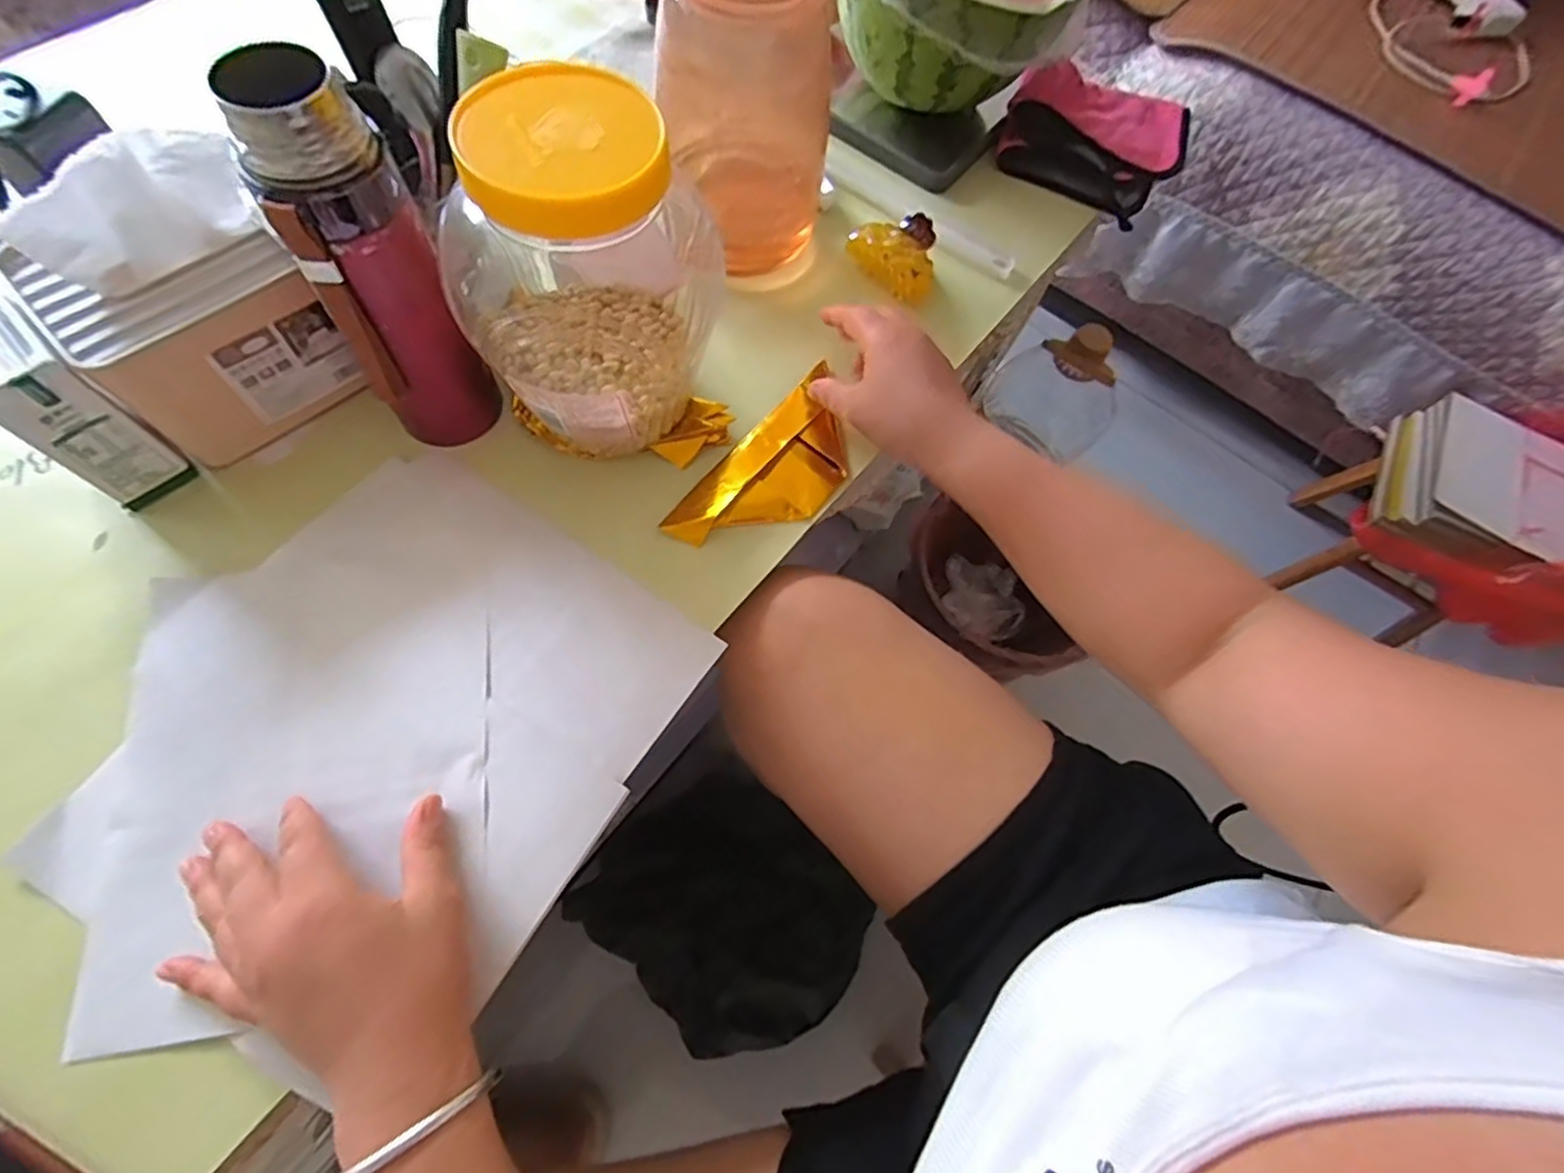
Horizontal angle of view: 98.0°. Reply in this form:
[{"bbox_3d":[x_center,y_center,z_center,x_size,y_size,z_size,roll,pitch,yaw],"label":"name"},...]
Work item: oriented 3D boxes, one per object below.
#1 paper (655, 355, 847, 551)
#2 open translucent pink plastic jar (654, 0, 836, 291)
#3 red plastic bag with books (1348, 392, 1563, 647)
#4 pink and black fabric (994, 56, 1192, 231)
[{"bbox_3d":[-0.002,-0.084,0.477,0.075,0.019,0.174,39,65,15],"label":"paper"},{"bbox_3d":[-0.024,-0.322,0.473,0.112,0.198,0.094,5,66,-2],"label":"open translucent pink plastic jar"},{"bbox_3d":[0.905,-0.120,0.776,0.311,0.221,0.306,-32,74,-18],"label":"red plastic bag with books"},{"bbox_3d":[0.293,-0.425,0.630,0.160,0.049,0.154,32,67,7],"label":"pink and black fabric"}]

